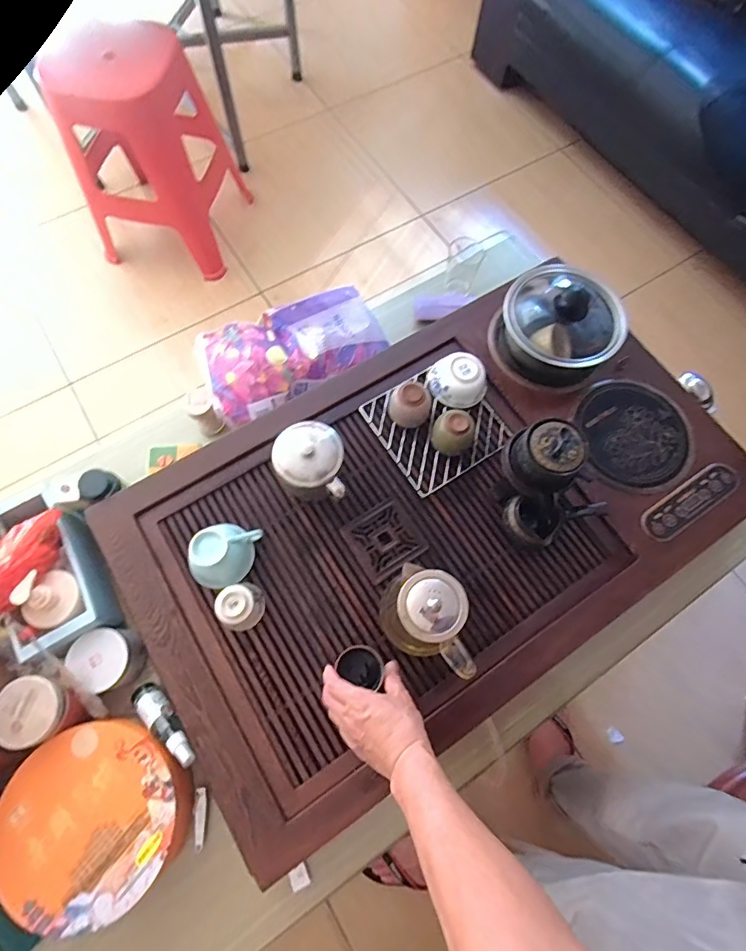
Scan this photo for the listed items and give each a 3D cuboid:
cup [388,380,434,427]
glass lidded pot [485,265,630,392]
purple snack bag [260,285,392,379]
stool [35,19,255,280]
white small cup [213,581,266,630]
[{"bbox_3d":[0.060,-0.116,0.750,0.069,0.067,0.065,1,71,-2],"label":"cup"},{"bbox_3d":[0.308,-0.246,0.778,0.185,0.117,0.169,1,71,-2],"label":"glass lidded pot"},{"bbox_3d":[-0.079,-0.255,0.834,0.196,0.057,0.145,-25,73,-10],"label":"purple snack bag"},{"bbox_3d":[-0.598,-0.859,1.239,0.339,0.481,0.324,10,71,1],"label":"stool"},{"bbox_3d":[-0.181,0.180,0.649,0.058,0.057,0.053,1,71,-2],"label":"white small cup"}]

